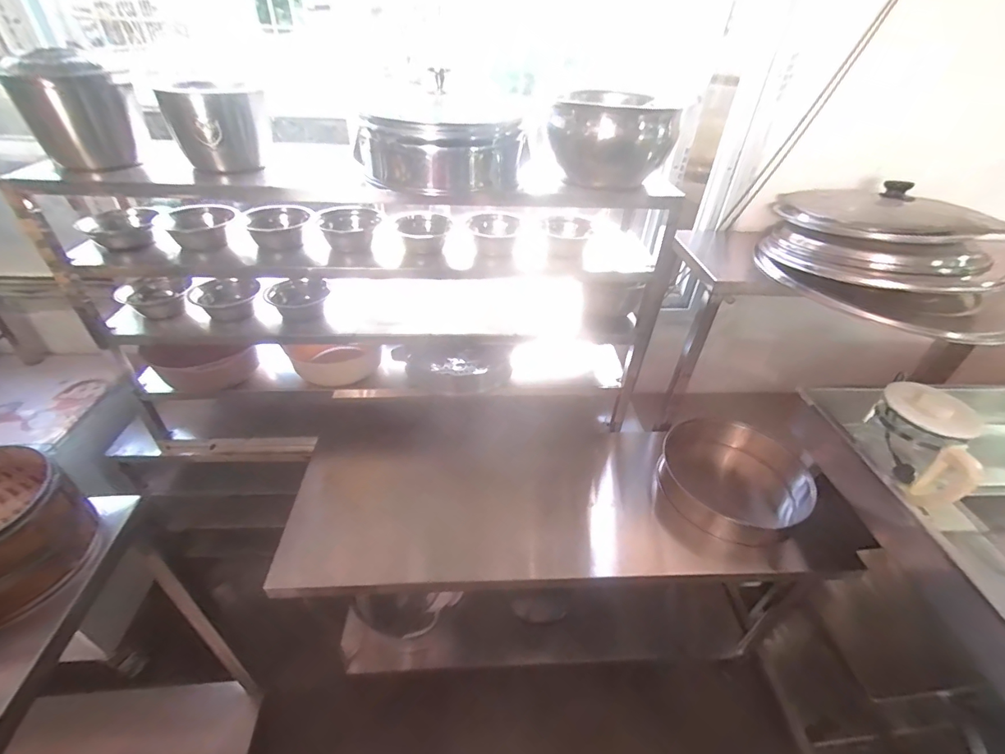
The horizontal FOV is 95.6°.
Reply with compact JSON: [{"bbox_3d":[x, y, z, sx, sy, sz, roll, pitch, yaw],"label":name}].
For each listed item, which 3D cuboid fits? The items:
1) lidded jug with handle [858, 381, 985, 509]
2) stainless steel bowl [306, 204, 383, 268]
[{"bbox_3d":[0.806,0.131,0.890,0.134,0.167,0.175,12,39,12],"label":"lidded jug with handle"},{"bbox_3d":[-0.343,-0.300,0.983,0.156,0.099,0.151,-11,40,-18],"label":"stainless steel bowl"}]

